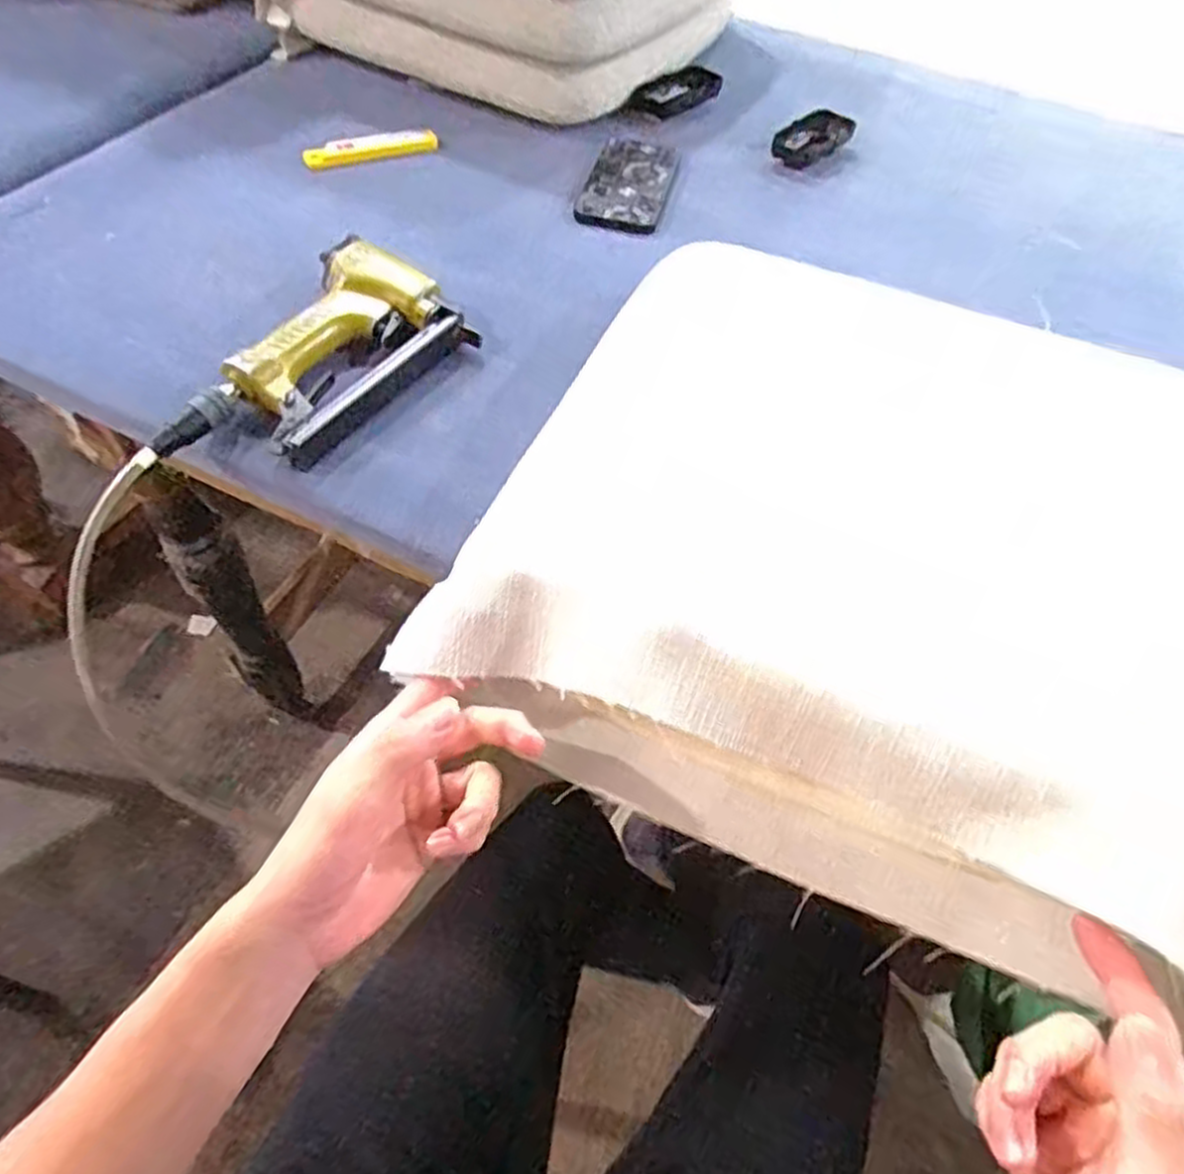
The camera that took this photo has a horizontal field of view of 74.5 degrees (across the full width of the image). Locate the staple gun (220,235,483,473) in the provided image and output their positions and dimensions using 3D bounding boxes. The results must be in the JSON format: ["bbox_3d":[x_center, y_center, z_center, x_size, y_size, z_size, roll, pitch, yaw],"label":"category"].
[{"bbox_3d":[-0.193,-0.184,0.590,0.136,0.040,0.189,34,59,19],"label":"staple gun"}]

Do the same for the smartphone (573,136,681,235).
[{"bbox_3d":[0.039,-0.406,0.777,0.080,0.011,0.163,13,55,5],"label":"smartphone"}]

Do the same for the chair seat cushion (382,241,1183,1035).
[{"bbox_3d":[0.196,-0.033,0.505,0.435,0.092,0.448,22,56,12],"label":"chair seat cushion"}]

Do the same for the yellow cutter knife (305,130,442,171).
[{"bbox_3d":[-0.222,-0.446,0.789,0.137,0.020,0.026,-25,60,-19],"label":"yellow cutter knife"}]

